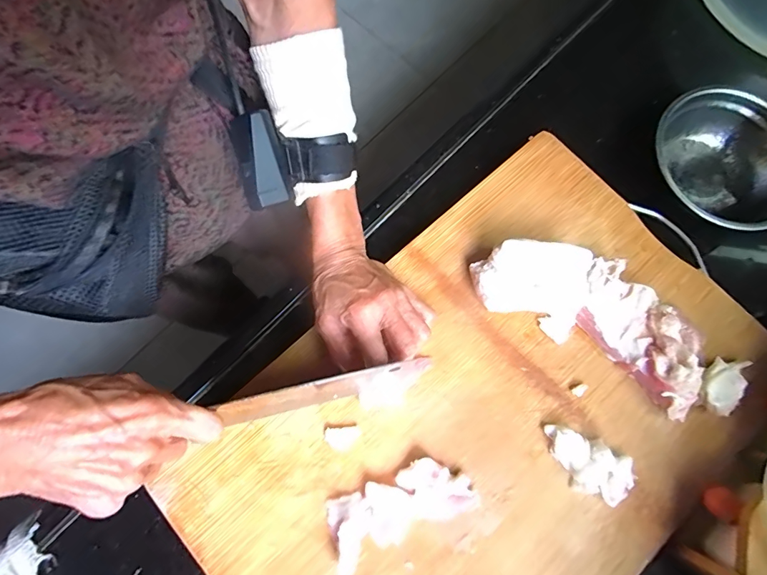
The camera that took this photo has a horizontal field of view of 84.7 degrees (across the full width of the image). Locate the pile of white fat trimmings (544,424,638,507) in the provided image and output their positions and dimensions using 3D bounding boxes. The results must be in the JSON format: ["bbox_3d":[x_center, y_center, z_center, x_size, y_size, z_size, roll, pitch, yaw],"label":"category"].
[{"bbox_3d":[0.171,0.149,0.353,0.078,0.018,0.043,22,78,5],"label":"pile of white fat trimmings"}]

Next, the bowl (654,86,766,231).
[{"bbox_3d":[0.342,-0.124,0.431,0.147,0.054,0.143,0,77,0],"label":"bowl"}]

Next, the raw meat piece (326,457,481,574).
[{"bbox_3d":[0.012,0.178,0.341,0.117,0.019,0.050,-25,78,-6],"label":"raw meat piece"}]

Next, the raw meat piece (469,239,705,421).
[{"bbox_3d":[0.182,0.017,0.367,0.203,0.054,0.085,30,78,7],"label":"raw meat piece"}]

